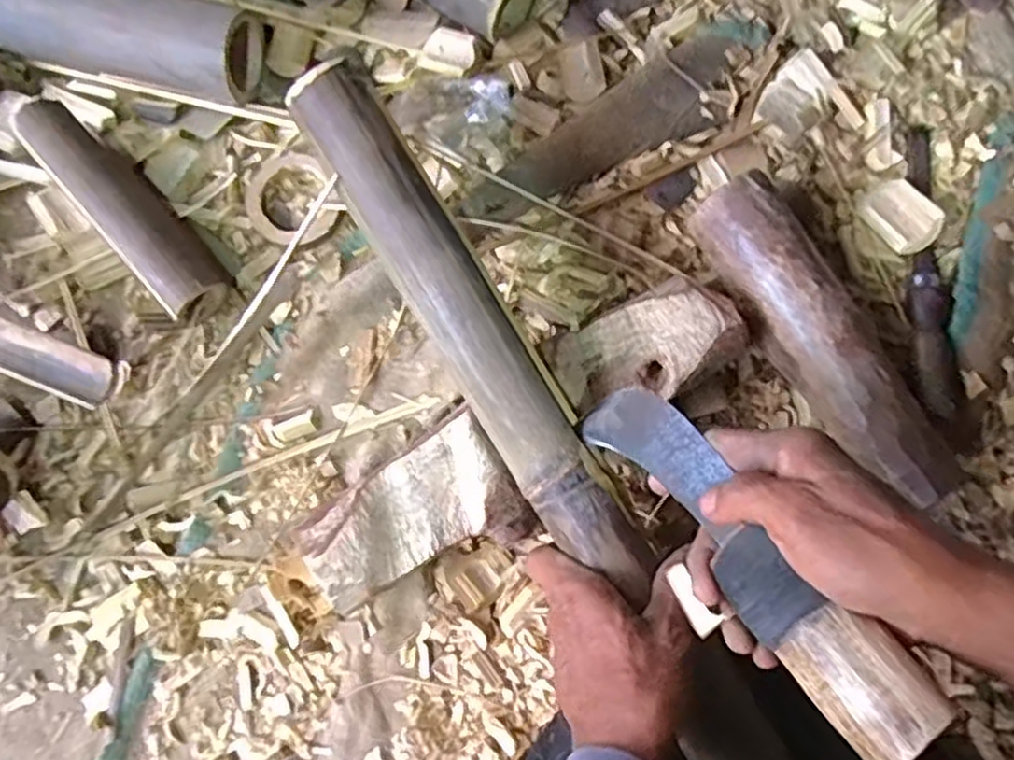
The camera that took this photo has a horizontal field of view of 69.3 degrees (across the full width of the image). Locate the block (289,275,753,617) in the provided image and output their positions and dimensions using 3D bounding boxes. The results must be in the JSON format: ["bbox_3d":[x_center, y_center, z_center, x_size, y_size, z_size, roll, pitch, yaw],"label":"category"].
[{"bbox_3d":[0.013,0.041,0.500,0.326,0.059,0.085,-32,79,-6],"label":"block"}]

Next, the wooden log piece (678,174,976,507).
[{"bbox_3d":[0.219,-0.028,0.514,0.062,0.061,0.242,-34,79,-6],"label":"wooden log piece"}]

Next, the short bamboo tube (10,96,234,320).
[{"bbox_3d":[-0.289,-0.131,0.553,0.050,0.052,0.205,-42,80,-7],"label":"short bamboo tube"}]

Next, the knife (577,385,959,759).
[{"bbox_3d":[0.112,0.077,0.369,0.042,0.034,0.232,-31,45,-5],"label":"knife"}]

